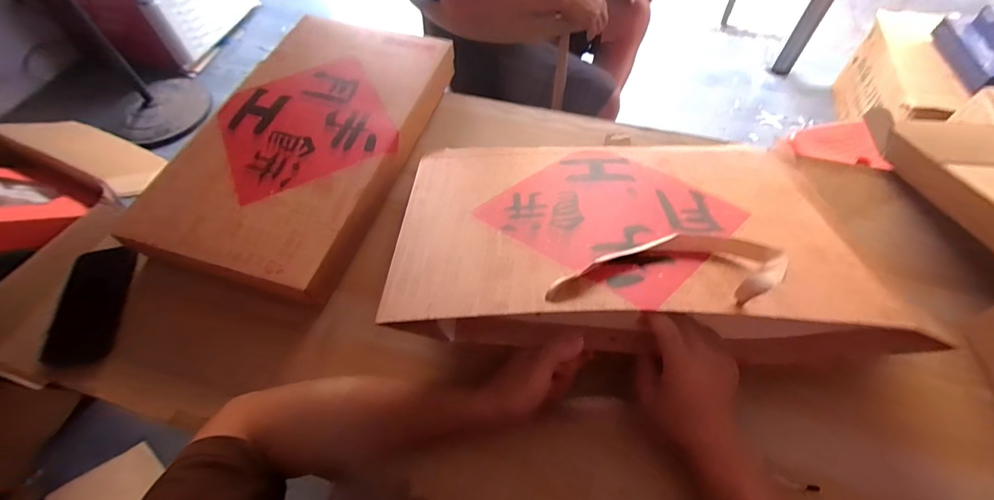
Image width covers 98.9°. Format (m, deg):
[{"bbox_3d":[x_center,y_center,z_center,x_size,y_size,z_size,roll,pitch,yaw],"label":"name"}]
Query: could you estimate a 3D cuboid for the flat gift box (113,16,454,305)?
[{"bbox_3d":[-0.286,-0.175,0.636,0.307,0.071,0.489,15,59,10],"label":"flat gift box"}]

